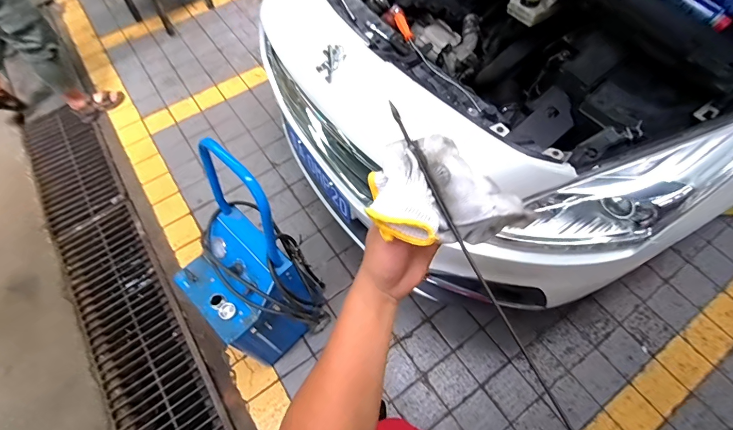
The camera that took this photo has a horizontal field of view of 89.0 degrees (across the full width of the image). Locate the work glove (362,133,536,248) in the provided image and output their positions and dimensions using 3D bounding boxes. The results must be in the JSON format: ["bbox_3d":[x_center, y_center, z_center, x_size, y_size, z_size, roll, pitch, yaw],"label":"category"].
[{"bbox_3d":[0.078,-0.025,0.395,0.160,0.077,0.106,-21,64,-10],"label":"work glove"}]

